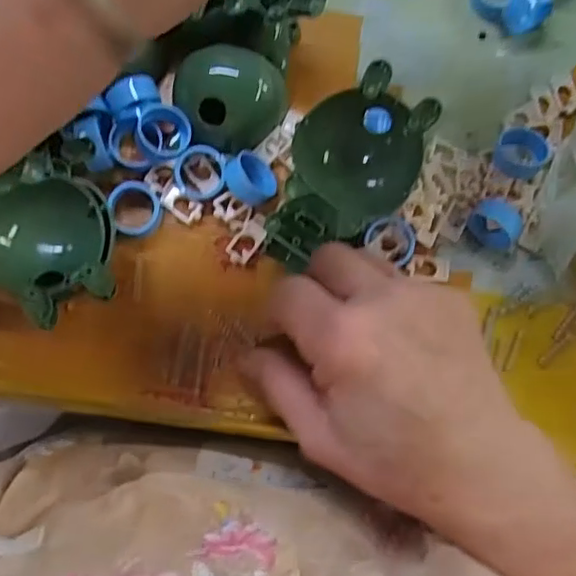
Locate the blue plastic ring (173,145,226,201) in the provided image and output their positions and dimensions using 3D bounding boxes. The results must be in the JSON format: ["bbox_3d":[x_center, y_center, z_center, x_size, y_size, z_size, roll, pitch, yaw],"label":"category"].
[{"bbox_3d":[-0.044,-0.059,0.302,0.025,0.010,0.026,0,81,-3],"label":"blue plastic ring"}]

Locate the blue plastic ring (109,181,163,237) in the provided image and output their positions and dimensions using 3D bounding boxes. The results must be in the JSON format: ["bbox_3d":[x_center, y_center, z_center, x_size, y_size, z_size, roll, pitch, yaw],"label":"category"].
[{"bbox_3d":[-0.076,-0.039,0.300,0.025,0.012,0.027,0,81,-3],"label":"blue plastic ring"}]

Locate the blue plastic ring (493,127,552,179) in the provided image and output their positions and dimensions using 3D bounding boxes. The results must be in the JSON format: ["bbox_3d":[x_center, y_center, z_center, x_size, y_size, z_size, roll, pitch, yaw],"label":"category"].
[{"bbox_3d":[0.121,-0.070,0.311,0.026,0.011,0.029,42,81,4],"label":"blue plastic ring"}]

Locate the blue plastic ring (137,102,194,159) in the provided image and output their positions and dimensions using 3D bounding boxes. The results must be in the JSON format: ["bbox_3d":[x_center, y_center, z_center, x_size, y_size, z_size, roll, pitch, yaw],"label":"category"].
[{"bbox_3d":[-0.062,-0.080,0.300,0.026,0.016,0.025,0,81,-3],"label":"blue plastic ring"}]

